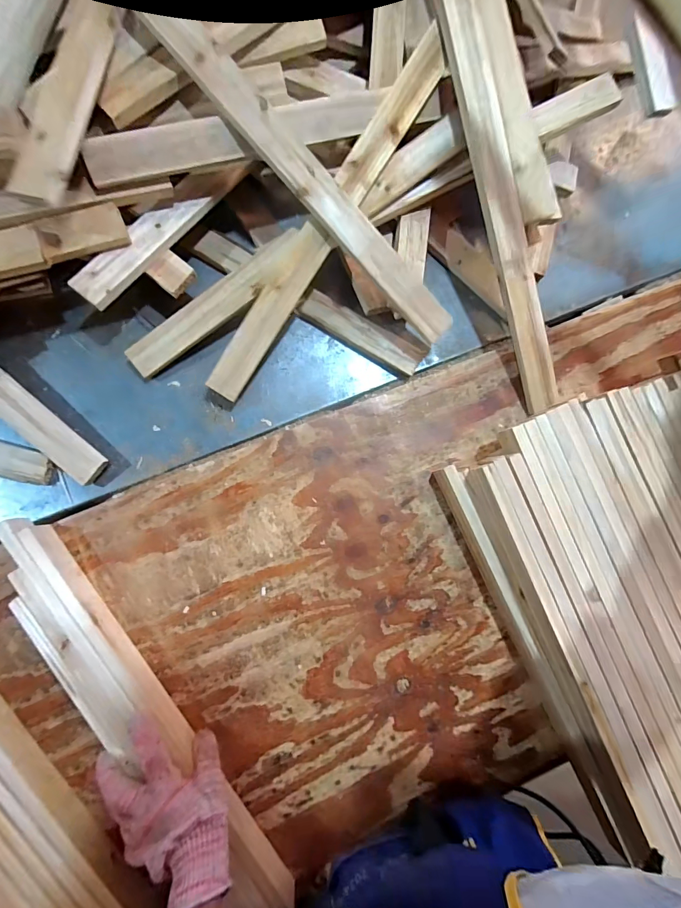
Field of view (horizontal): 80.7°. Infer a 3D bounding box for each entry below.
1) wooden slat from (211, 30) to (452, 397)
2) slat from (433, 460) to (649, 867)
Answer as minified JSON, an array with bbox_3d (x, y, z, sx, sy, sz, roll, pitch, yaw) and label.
[{"bbox_3d":[-0.018,-0.270,0.478,0.040,0.024,0.467,34,95,0],"label":"wooden slat"},{"bbox_3d":[0.228,0.232,0.481,0.021,0.056,0.468,-25,86,-8],"label":"slat"}]

